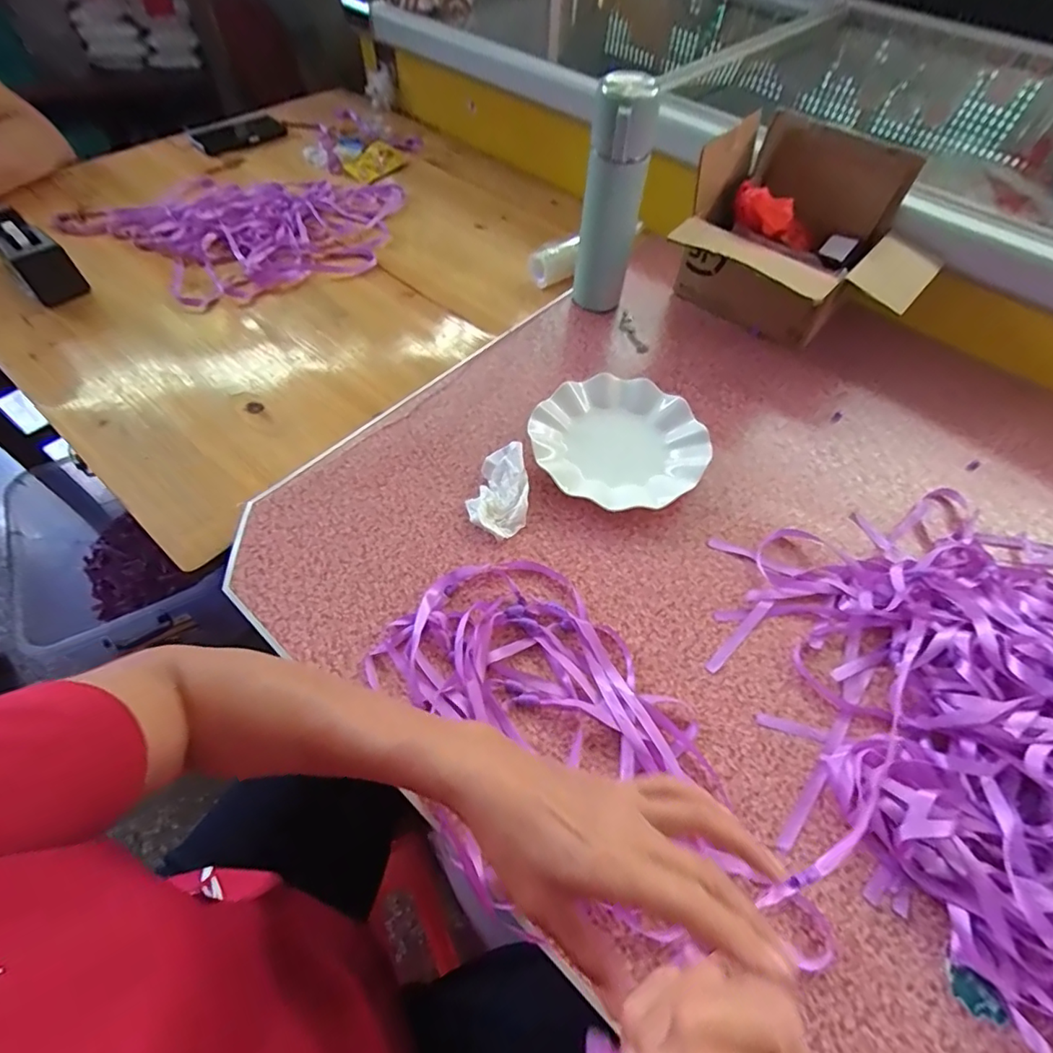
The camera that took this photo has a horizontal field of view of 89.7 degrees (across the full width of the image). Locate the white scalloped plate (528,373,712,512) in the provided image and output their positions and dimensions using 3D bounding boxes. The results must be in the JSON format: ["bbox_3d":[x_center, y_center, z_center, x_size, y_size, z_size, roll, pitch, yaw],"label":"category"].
[{"bbox_3d":[0.100,-0.094,0.578,0.184,0.028,0.169,2,56,-2],"label":"white scalloped plate"}]

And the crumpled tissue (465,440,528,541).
[{"bbox_3d":[-0.028,-0.039,0.535,0.057,0.030,0.095,4,56,-1],"label":"crumpled tissue"}]

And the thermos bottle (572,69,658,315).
[{"bbox_3d":[0.097,-0.364,0.628,0.066,0.252,0.062,12,57,5],"label":"thermos bottle"}]

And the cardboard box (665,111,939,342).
[{"bbox_3d":[0.332,-0.330,0.653,0.273,0.185,0.213,36,62,19],"label":"cardboard box"}]

